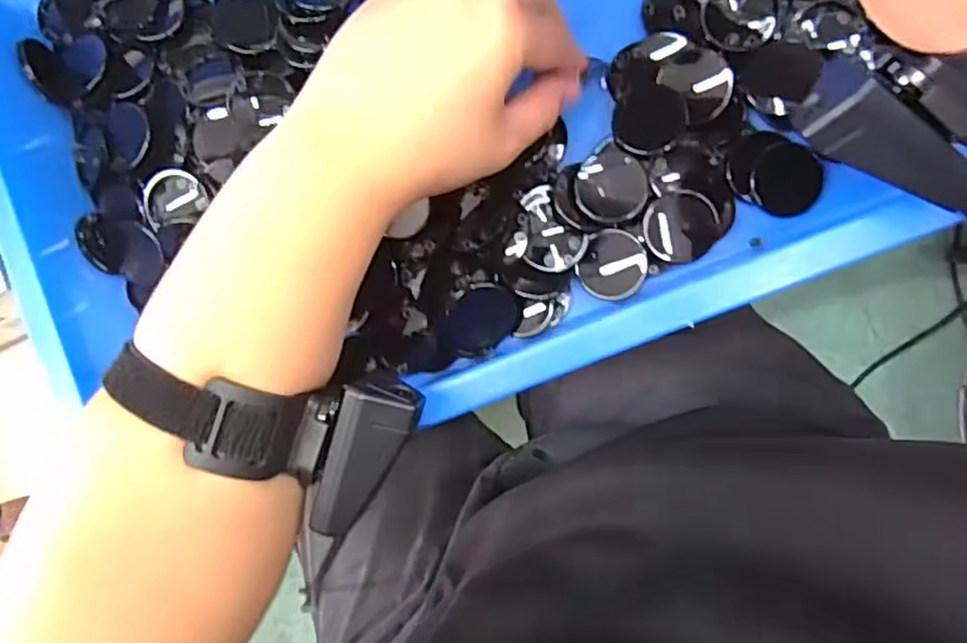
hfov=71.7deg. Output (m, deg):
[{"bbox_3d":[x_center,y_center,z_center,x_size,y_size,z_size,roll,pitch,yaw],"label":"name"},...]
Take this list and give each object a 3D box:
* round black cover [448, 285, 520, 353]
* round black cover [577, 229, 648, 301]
[{"bbox_3d":[0.000,-0.001,0.369,0.040,0.010,0.034,-14,87,9],"label":"round black cover"},{"bbox_3d":[0.069,-0.030,0.358,0.034,0.011,0.036,0,90,9],"label":"round black cover"}]

